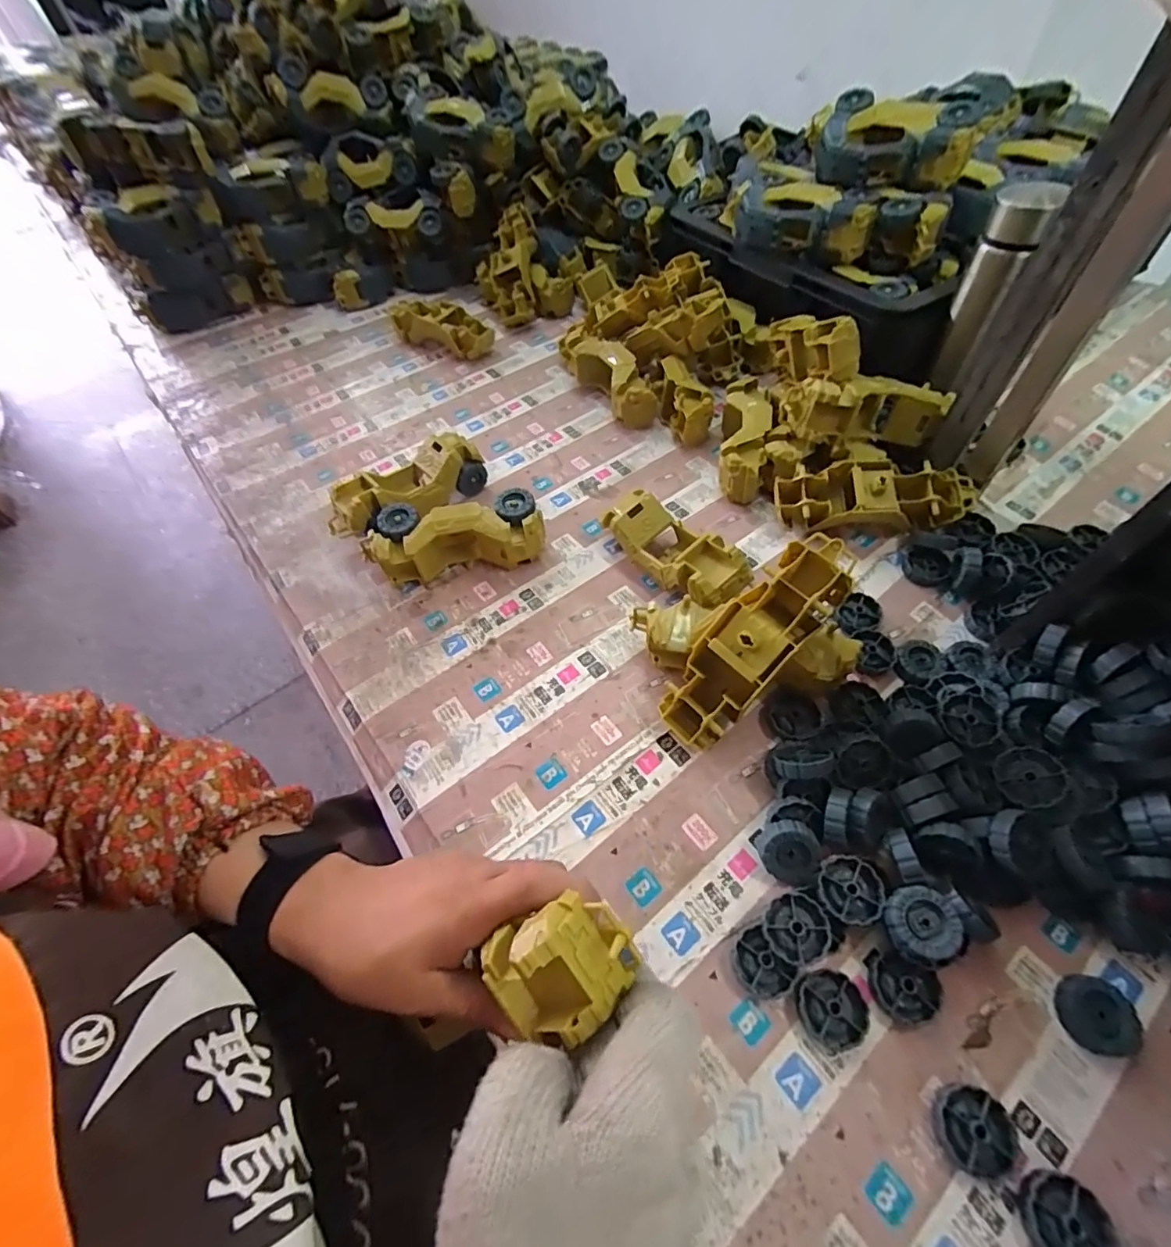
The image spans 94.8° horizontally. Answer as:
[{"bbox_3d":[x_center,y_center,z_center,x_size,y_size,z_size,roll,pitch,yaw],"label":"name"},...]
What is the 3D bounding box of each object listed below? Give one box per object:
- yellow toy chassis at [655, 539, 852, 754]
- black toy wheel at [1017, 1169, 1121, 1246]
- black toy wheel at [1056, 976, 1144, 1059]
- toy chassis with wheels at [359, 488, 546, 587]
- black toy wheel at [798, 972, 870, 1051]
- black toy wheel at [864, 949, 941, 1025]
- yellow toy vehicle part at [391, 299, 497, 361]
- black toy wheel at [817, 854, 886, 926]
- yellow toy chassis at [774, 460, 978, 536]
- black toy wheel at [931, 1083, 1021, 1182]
[{"bbox_3d":[0.125,0.018,0.395,0.064,0.049,0.178,44,103,29],"label":"yellow toy chassis"},{"bbox_3d":[0.241,0.301,0.269,0.039,0.010,0.039,-2,56,3],"label":"black toy wheel"},{"bbox_3d":[0.302,0.231,0.317,0.038,0.015,0.036,-2,56,3],"label":"black toy wheel"},{"bbox_3d":[-0.128,-0.081,0.526,0.173,0.059,0.063,-9,56,-3],"label":"toy chassis with wheels"},{"bbox_3d":[0.147,0.232,0.323,0.038,0.012,0.038,-2,56,3],"label":"black toy wheel"},{"bbox_3d":[0.193,0.221,0.326,0.039,0.013,0.034,7,57,9],"label":"black toy wheel"},{"bbox_3d":[-0.211,-0.436,0.792,0.170,0.056,0.054,23,59,20],"label":"yellow toy vehicle part"},{"bbox_3d":[0.169,0.175,0.351,0.039,0.022,0.039,5,57,7],"label":"black toy wheel"},{"bbox_3d":[0.272,-0.114,0.514,0.178,0.054,0.057,0,56,3],"label":"yellow toy chassis"},{"bbox_3d":[0.211,0.274,0.291,0.037,0.010,0.039,-2,56,3],"label":"black toy wheel"}]

